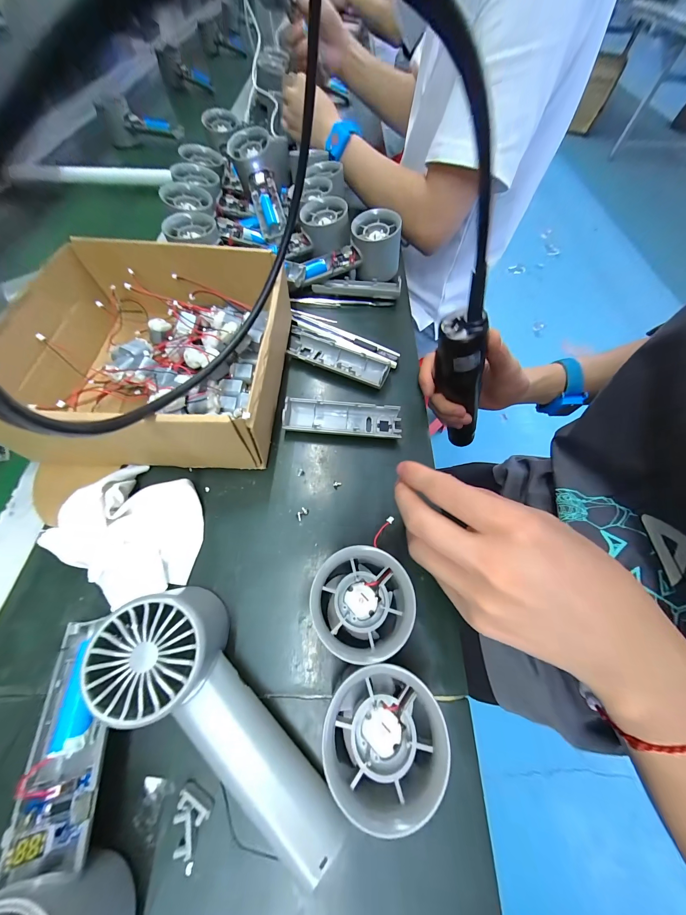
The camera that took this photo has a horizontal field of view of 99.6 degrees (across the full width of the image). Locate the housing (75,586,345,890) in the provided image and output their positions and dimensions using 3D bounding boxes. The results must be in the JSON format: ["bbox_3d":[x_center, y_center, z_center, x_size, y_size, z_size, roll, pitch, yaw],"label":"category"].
[{"bbox_3d":[-0.068,0.139,0.148,0.061,0.056,0.157,-32,69,-18],"label":"housing"}]

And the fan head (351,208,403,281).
[{"bbox_3d":[0.040,-0.262,0.361,0.059,0.057,0.057,4,63,-1],"label":"fan head"}]

